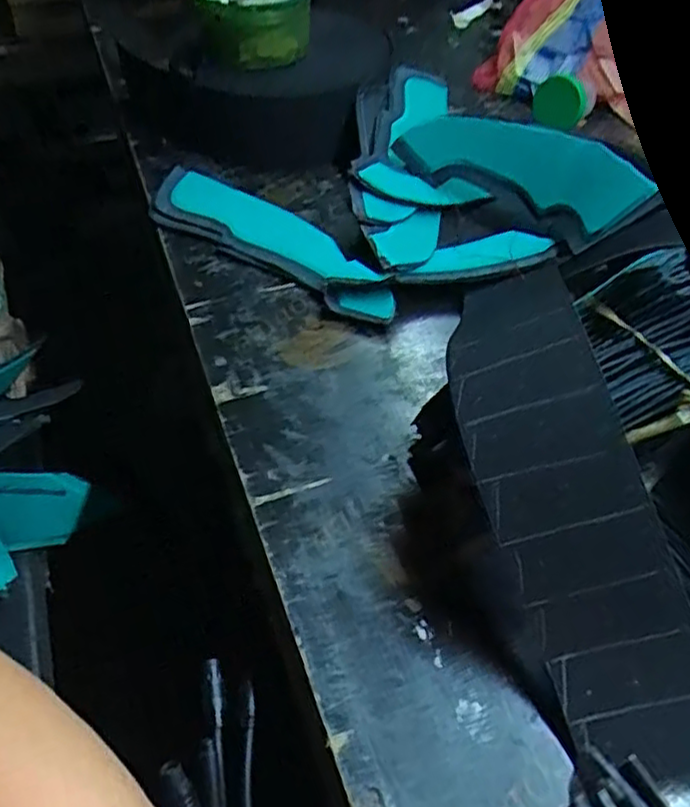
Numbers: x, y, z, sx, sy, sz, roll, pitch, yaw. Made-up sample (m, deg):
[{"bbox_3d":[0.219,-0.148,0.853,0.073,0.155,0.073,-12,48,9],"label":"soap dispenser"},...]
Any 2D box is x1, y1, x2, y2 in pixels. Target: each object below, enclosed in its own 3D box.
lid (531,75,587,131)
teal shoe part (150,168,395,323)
[{"bbox_3d":[0.200,-0.279,0.652,0.047,0.046,0.014,58,21,2],"label":"lid"},{"bbox_3d":[-0.054,-0.129,0.548,0.237,0.022,0.065,32,55,25],"label":"teal shoe part"}]

